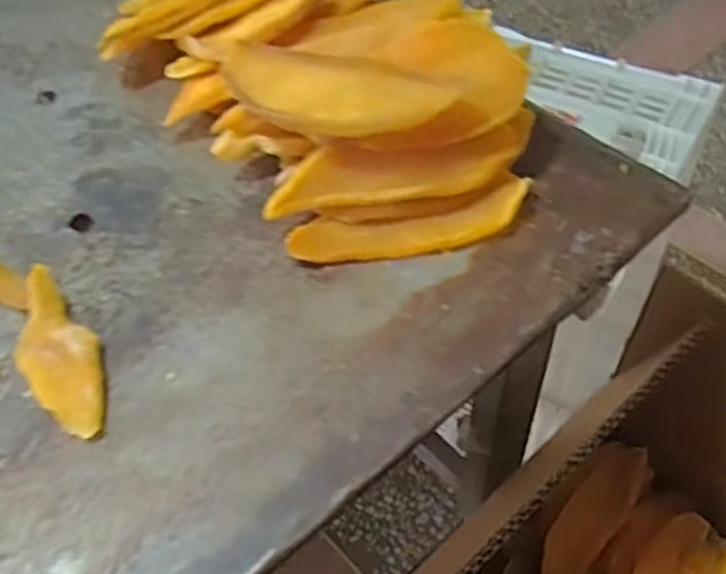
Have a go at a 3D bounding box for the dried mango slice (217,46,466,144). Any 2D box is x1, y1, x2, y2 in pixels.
[{"bbox_3d":[-0.018,-0.099,0.396,0.125,0.019,0.046,16,53,16],"label":"dried mango slice"}]

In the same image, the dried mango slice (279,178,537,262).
[{"bbox_3d":[0.024,-0.033,0.398,0.124,0.016,0.030,-8,51,-4],"label":"dried mango slice"}]

